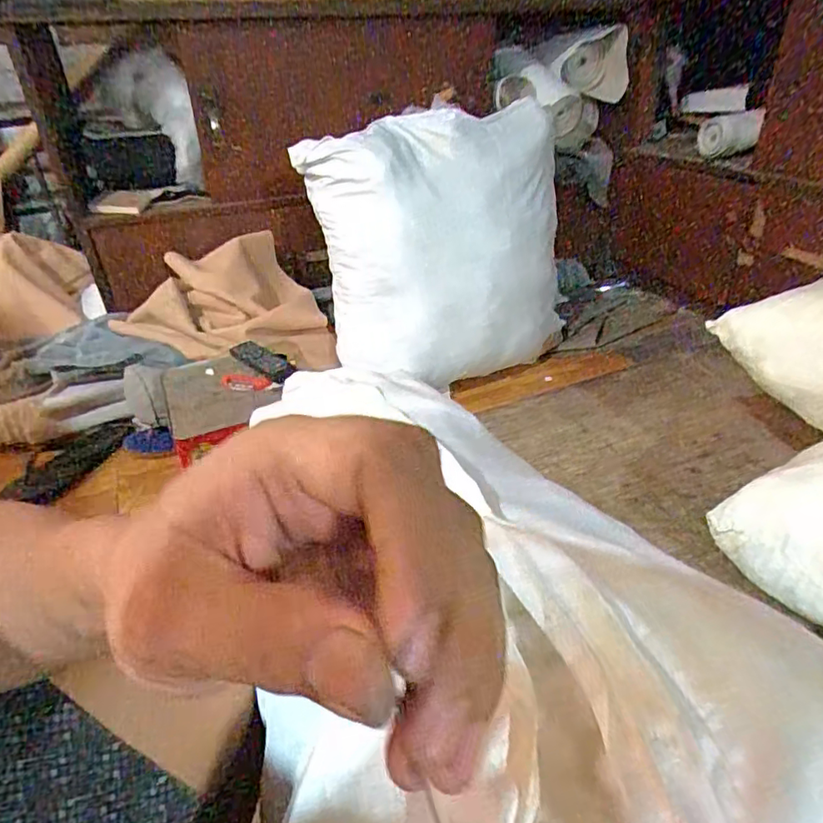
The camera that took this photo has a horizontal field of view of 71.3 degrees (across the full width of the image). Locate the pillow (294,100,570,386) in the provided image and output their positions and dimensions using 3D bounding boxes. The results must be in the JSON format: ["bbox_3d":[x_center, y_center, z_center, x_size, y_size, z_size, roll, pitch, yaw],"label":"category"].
[{"bbox_3d":[0.083,-0.326,1.215,0.544,0.505,0.170,-16,35,-18],"label":"pillow"}]

